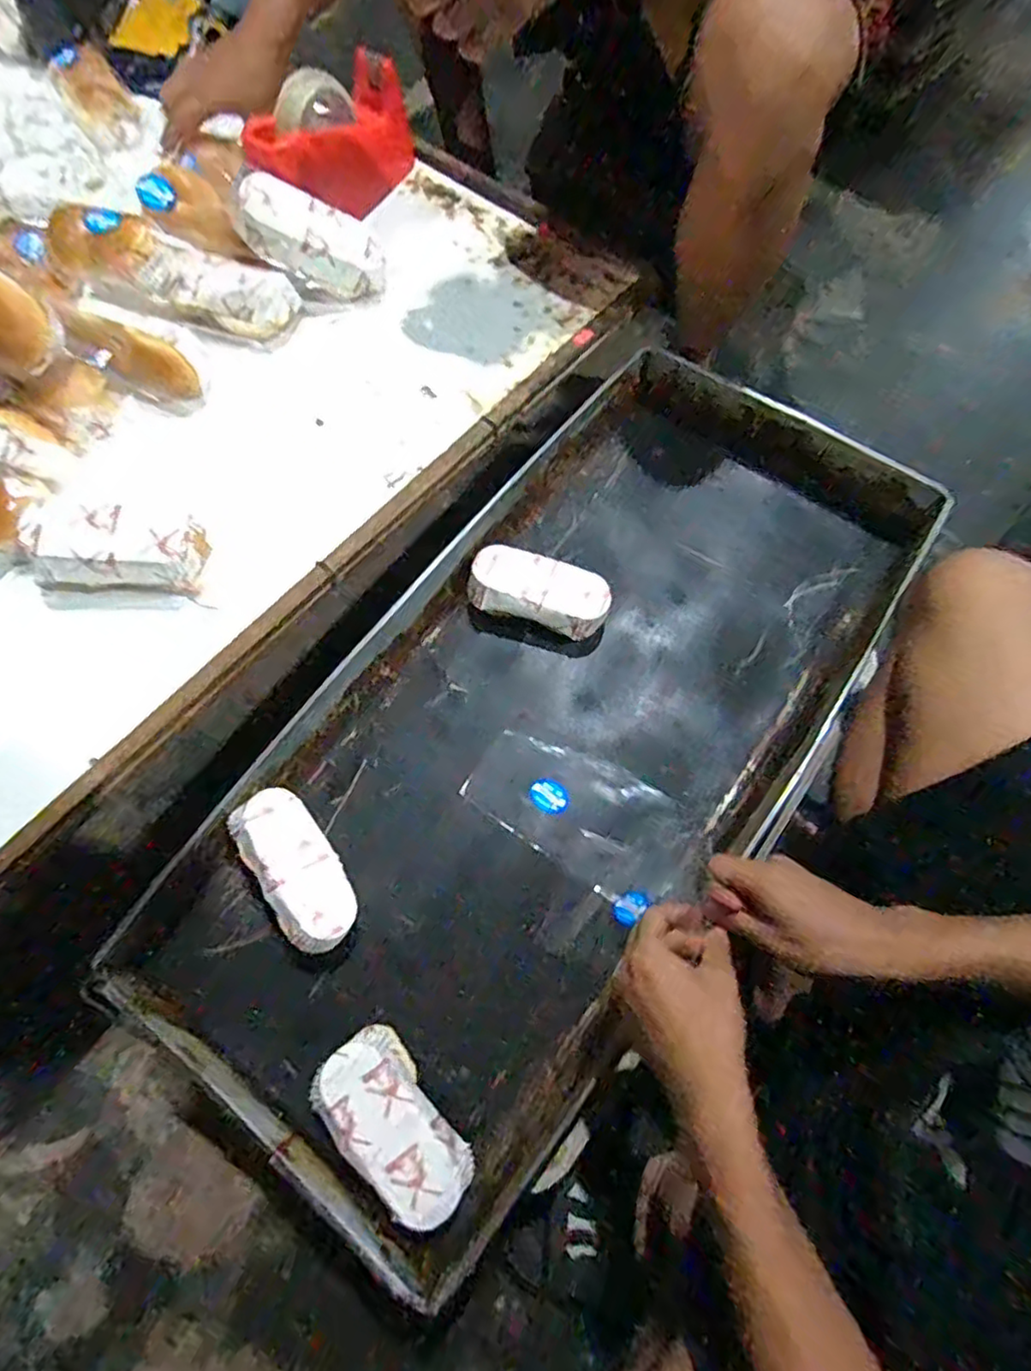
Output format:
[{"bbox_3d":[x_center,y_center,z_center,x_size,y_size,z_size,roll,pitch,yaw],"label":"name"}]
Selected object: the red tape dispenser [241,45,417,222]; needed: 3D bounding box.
[{"bbox_3d":[-0.200,-0.598,0.707,0.109,0.108,0.213,24,56,10],"label":"red tape dispenser"}]

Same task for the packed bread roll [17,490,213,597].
[{"bbox_3d":[-0.329,-0.114,0.543,0.132,0.059,0.074,10,70,6],"label":"packed bread roll"}]

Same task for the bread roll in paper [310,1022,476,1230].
[{"bbox_3d":[-0.093,0.339,0.503,0.072,0.061,0.136,-38,73,-11],"label":"bread roll in paper"}]

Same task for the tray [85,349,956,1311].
[{"bbox_3d":[0.046,0.030,0.618,0.382,0.072,0.794,34,74,14],"label":"tray"}]

